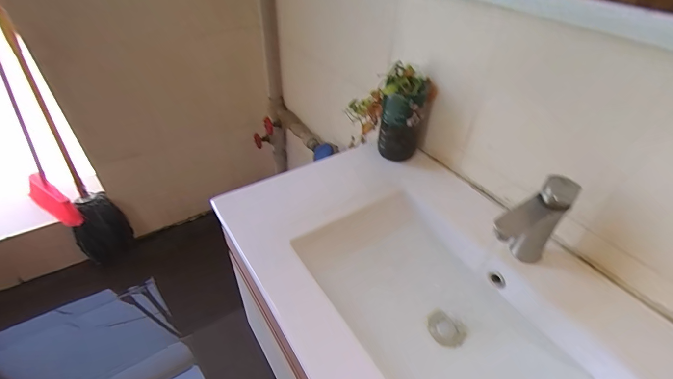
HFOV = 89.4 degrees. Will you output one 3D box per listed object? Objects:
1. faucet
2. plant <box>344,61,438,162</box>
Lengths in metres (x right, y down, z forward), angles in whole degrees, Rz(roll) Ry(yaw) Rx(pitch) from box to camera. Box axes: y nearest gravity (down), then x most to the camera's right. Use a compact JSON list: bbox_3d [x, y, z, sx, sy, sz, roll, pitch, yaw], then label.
[{"bbox_3d":[0.279,0.067,0.507,0.127,0.154,0.045,-23,48,-27],"label":"faucet"},{"bbox_3d":[0.093,-0.176,0.748,0.207,0.185,0.109,31,48,28],"label":"plant"}]

